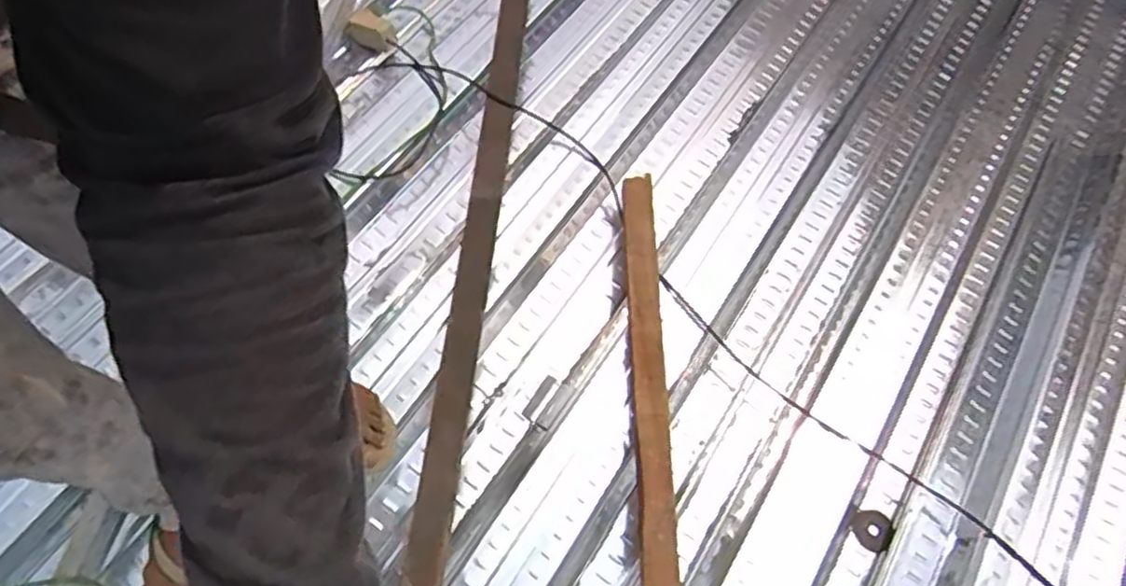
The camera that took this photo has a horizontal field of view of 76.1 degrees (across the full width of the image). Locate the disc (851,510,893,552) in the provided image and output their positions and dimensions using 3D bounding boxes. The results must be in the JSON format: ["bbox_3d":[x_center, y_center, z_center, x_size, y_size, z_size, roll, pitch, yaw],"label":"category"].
[{"bbox_3d":[0.522,0.399,1.213,0.064,0.006,0.063,-3,66,7],"label":"disc"}]

